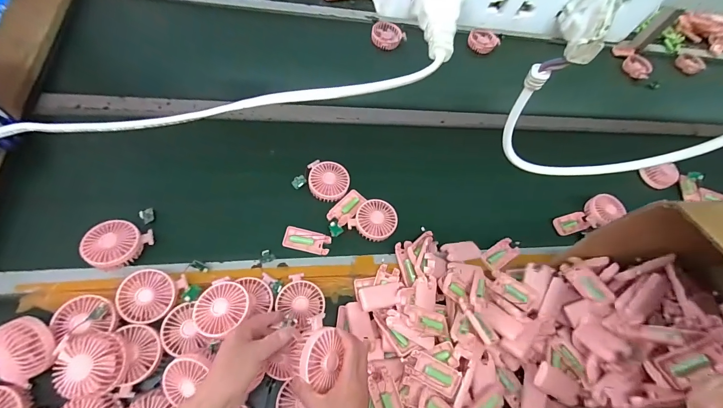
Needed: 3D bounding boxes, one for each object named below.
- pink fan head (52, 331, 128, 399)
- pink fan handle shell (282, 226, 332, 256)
[{"bbox_3d":[-0.400,0.236,0.486,0.092,0.045,0.086,2,62,-2],"label":"pink fan head"},{"bbox_3d":[-0.113,0.076,0.683,0.095,0.008,0.047,12,62,3],"label":"pink fan handle shell"}]

